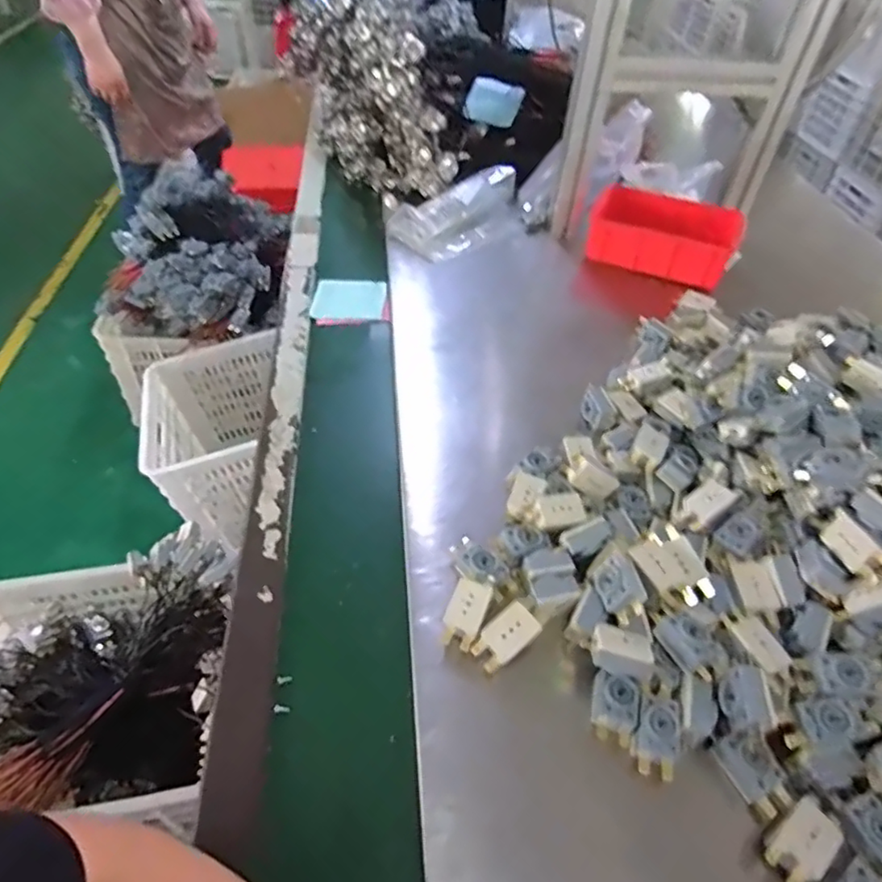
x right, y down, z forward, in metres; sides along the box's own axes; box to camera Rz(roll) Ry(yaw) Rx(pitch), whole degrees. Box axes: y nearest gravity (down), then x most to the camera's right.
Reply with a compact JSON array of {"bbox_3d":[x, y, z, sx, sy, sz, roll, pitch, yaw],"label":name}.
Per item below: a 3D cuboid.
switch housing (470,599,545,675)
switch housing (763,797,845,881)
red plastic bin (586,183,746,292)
[{"bbox_3d":[0.047,0.143,0.430,0.049,0.016,0.029,-45,70,-8],"label":"switch housing"},{"bbox_3d":[0.216,0.237,0.351,0.049,0.012,0.029,-25,53,-25],"label":"switch housing"},{"bbox_3d":[0.309,-0.287,0.835,0.198,0.063,0.124,20,48,14],"label":"red plastic bin"}]

